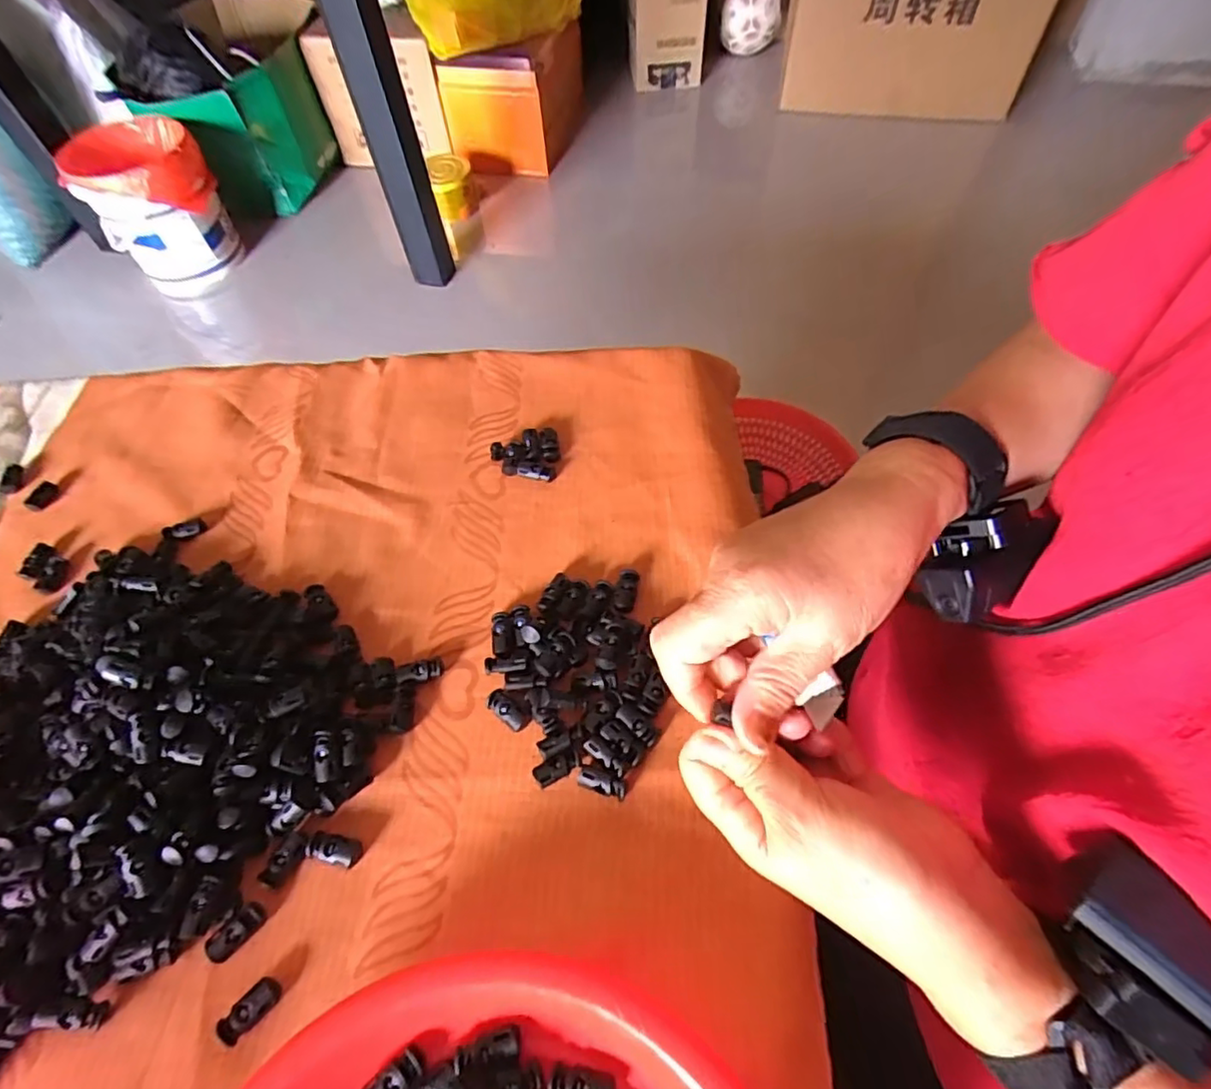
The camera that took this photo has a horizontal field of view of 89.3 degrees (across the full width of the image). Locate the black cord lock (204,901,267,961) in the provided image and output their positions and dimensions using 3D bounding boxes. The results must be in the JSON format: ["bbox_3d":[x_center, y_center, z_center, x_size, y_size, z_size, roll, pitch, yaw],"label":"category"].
[{"bbox_3d":[-0.186,0.195,0.309,0.013,0.008,0.028,39,68,24],"label":"black cord lock"}]

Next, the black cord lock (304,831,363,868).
[{"bbox_3d":[-0.145,0.162,0.326,0.030,0.006,0.014,10,60,10],"label":"black cord lock"}]

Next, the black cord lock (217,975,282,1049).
[{"bbox_3d":[-0.169,0.221,0.291,0.015,0.009,0.030,37,68,23],"label":"black cord lock"}]

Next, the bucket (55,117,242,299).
[{"bbox_3d":[-0.979,-0.738,1.365,0.248,0.289,0.260,-2,58,3],"label":"bucket"}]

